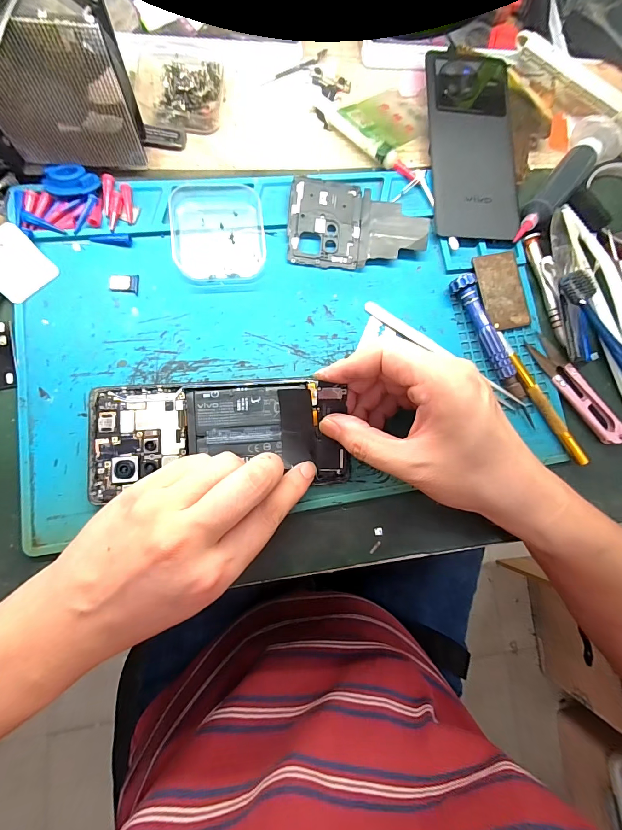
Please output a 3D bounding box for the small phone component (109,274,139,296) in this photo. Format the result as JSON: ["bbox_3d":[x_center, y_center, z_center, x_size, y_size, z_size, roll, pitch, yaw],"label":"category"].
[{"bbox_3d":[-0.130,-0.091,0.238,0.019,0.004,0.014,0,83,-7],"label":"small phone component"}]

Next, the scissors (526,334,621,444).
[{"bbox_3d":[0.207,-0.019,0.264,0.021,0.008,0.096,-36,89,-10],"label":"scissors"}]

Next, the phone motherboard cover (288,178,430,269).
[{"bbox_3d":[0.036,-0.144,0.261,0.103,0.005,0.064,0,89,-4],"label":"phone motherboard cover"}]

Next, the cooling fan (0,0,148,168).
[{"bbox_3d":[-0.149,-0.193,0.205,0.080,0.080,0.025,-6,84,-8],"label":"cooling fan"}]

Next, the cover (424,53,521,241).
[{"bbox_3d":[0.133,-0.218,0.279,0.073,0.010,0.154,-3,83,-7],"label":"cover"}]

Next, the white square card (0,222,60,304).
[{"bbox_3d":[-0.196,-0.099,0.227,0.040,0.004,0.037,47,75,-17],"label":"white square card"}]

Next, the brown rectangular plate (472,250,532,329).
[{"bbox_3d":[0.151,-0.098,0.271,0.037,0.005,0.060,-10,84,-8],"label":"brown rectangular plate"}]

